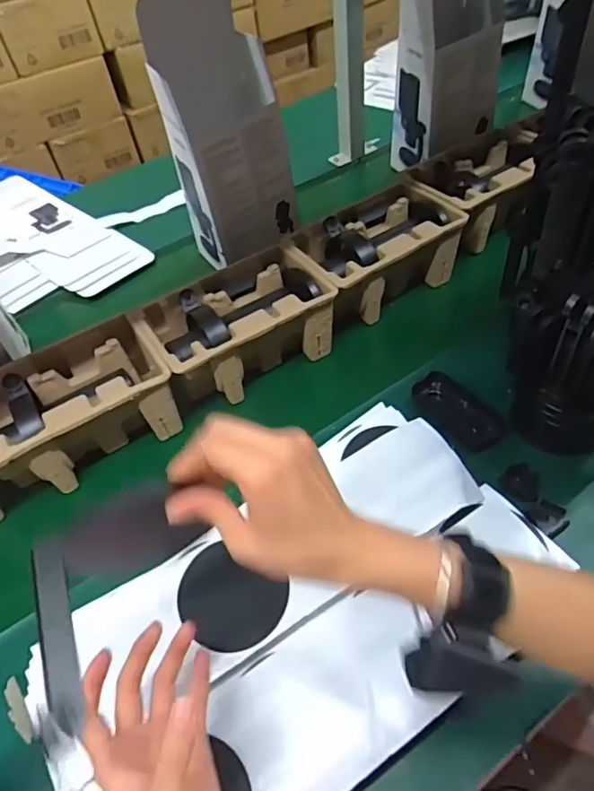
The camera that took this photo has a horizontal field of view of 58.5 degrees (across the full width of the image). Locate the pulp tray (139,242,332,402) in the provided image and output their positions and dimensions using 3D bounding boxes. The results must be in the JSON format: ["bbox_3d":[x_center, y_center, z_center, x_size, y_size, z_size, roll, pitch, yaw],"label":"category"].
[{"bbox_3d":[-0.074,-0.086,0.687,0.229,0.099,0.141,-25,51,-17],"label":"pulp tray"}]

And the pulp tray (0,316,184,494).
[{"bbox_3d":[-0.265,0.023,0.635,0.215,0.119,0.141,-26,51,-18],"label":"pulp tray"}]

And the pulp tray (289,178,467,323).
[{"bbox_3d":[0.110,-0.199,0.758,0.229,0.100,0.139,-28,52,-19],"label":"pulp tray"}]

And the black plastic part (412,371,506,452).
[{"bbox_3d":[0.187,0.015,0.612,0.055,0.014,0.109,-29,52,-20],"label":"black plastic part"}]

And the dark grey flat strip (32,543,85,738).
[{"bbox_3d":[-0.125,0.123,0.278,0.017,0.004,0.097,3,46,-37],"label":"dark grey flat strip"}]

